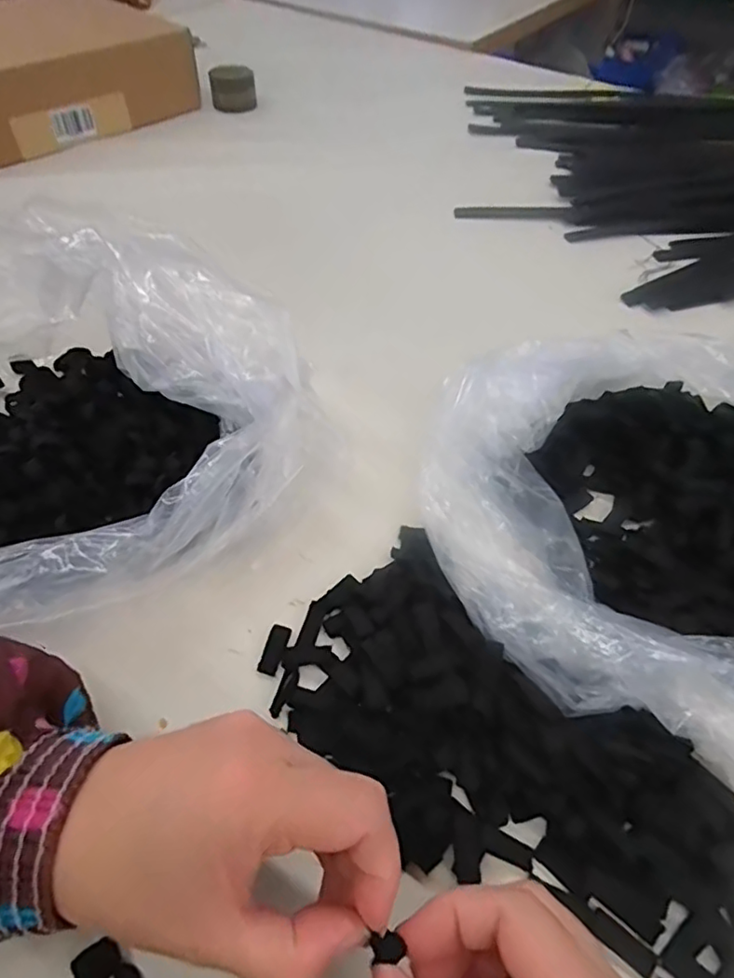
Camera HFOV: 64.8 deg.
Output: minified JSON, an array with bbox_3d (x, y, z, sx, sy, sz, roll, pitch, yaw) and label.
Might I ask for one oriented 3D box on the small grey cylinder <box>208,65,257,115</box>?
[{"bbox_3d":[-0.177,-0.531,0.765,0.058,0.039,0.050,-9,52,-10],"label":"small grey cylinder"}]

